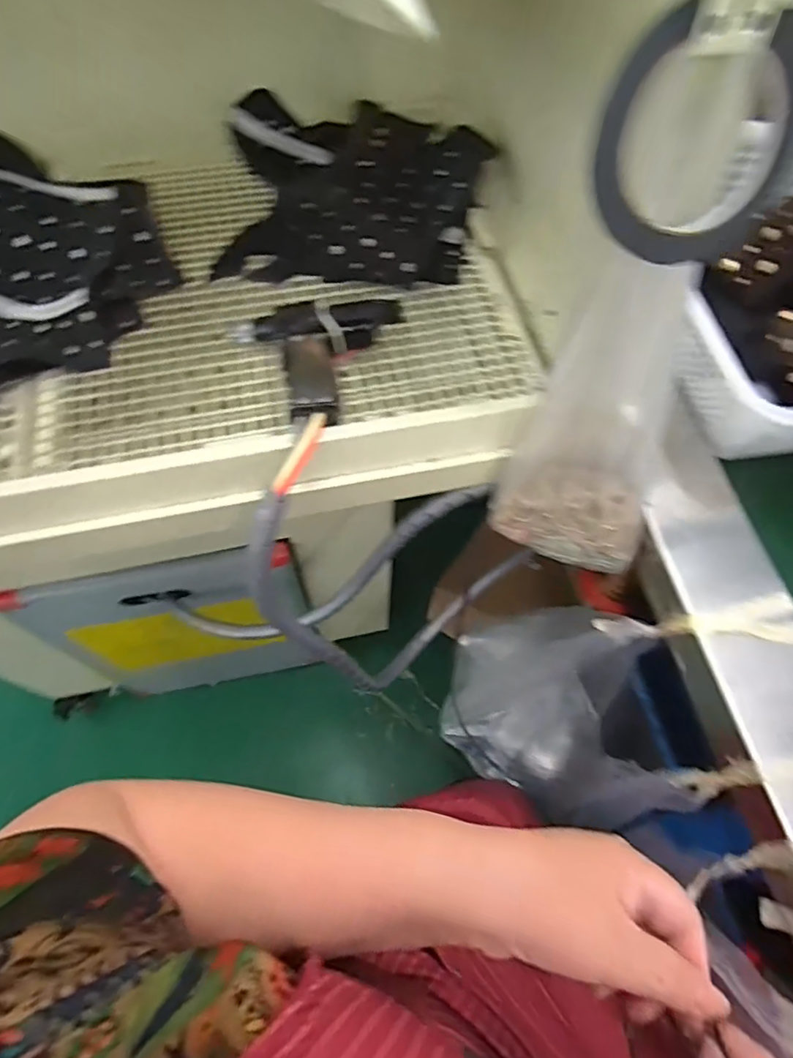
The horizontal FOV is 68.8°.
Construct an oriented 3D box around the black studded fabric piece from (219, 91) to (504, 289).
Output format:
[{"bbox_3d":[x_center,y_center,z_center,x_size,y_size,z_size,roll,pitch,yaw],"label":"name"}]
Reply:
[{"bbox_3d":[-0.044,-0.354,0.593,0.264,0.078,0.237,6,62,1],"label":"black studded fabric piece"}]

